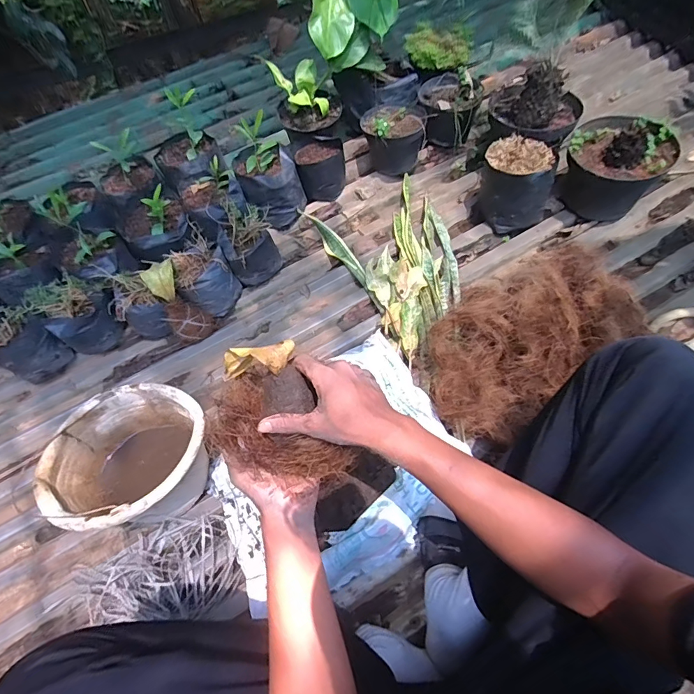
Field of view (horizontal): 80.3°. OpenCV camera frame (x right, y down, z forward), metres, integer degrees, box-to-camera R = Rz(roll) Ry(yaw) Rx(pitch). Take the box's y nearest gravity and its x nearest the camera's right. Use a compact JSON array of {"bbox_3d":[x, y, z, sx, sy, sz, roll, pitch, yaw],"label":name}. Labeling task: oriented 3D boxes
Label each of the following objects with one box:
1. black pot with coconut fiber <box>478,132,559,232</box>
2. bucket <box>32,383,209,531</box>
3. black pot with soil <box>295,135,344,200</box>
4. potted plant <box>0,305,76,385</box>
[{"bbox_3d":[0.396,-0.377,0.977,0.170,0.153,0.143,25,65,14],"label":"black pot with coconut fiber"},{"bbox_3d":[-0.354,0.199,0.710,0.243,0.188,0.214,4,62,4],"label":"bucket"},{"bbox_3d":[-0.068,-0.477,1.104,0.121,0.111,0.119,-1,62,1],"label":"black pot with soil"},{"bbox_3d":[-0.679,0.007,0.887,0.131,0.137,0.111,34,68,18],"label":"potted plant"}]

